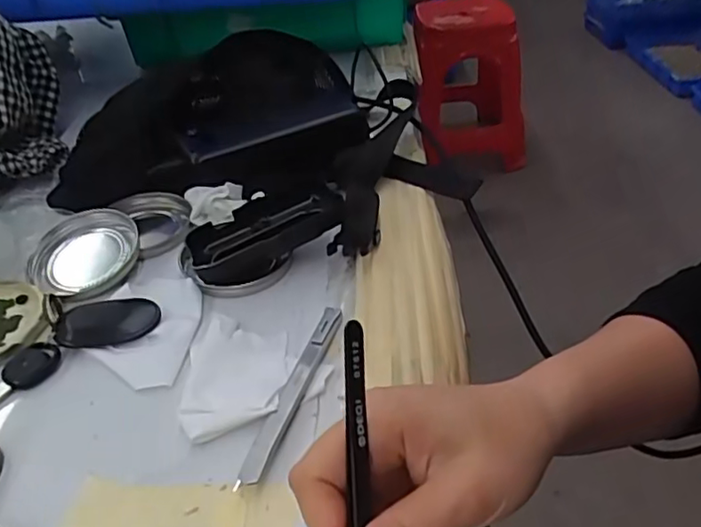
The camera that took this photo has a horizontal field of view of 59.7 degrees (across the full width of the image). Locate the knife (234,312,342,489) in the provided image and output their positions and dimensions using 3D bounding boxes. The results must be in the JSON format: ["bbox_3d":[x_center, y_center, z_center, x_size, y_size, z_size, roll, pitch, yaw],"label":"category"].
[{"bbox_3d":[-0.031,0.068,0.338,0.012,0.009,0.127,11,40,15],"label":"knife"}]

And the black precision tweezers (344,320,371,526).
[{"bbox_3d":[0.003,0.089,0.229,0.008,0.006,0.133,-2,83,-1],"label":"black precision tweezers"}]

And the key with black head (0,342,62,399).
[{"bbox_3d":[-0.201,0.069,0.353,0.025,0.007,0.067,22,44,26],"label":"key with black head"}]

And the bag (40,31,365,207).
[{"bbox_3d":[-0.121,-0.145,0.552,0.247,0.071,0.218,-5,39,-3],"label":"bag"}]

